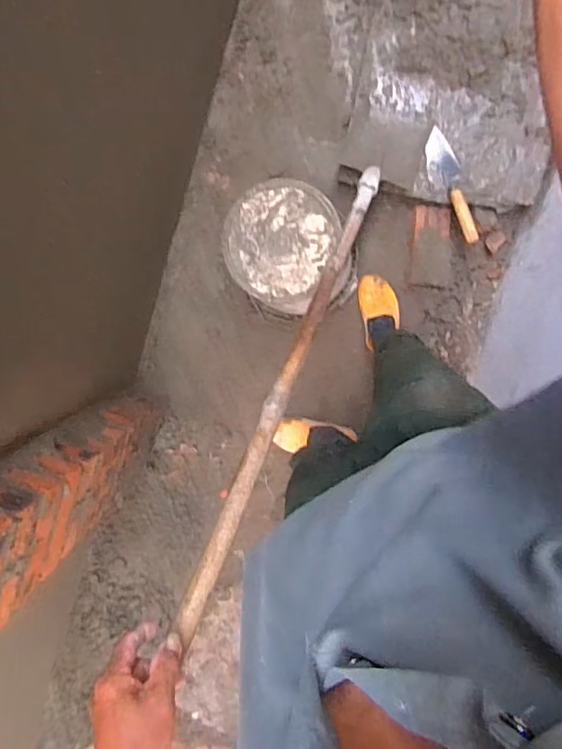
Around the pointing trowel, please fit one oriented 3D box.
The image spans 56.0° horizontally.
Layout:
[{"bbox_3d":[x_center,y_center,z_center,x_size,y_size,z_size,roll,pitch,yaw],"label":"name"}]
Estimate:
[{"bbox_3d":[0.425,-0.466,1.308,0.078,0.045,0.302,-16,76,6],"label":"pointing trowel"}]

